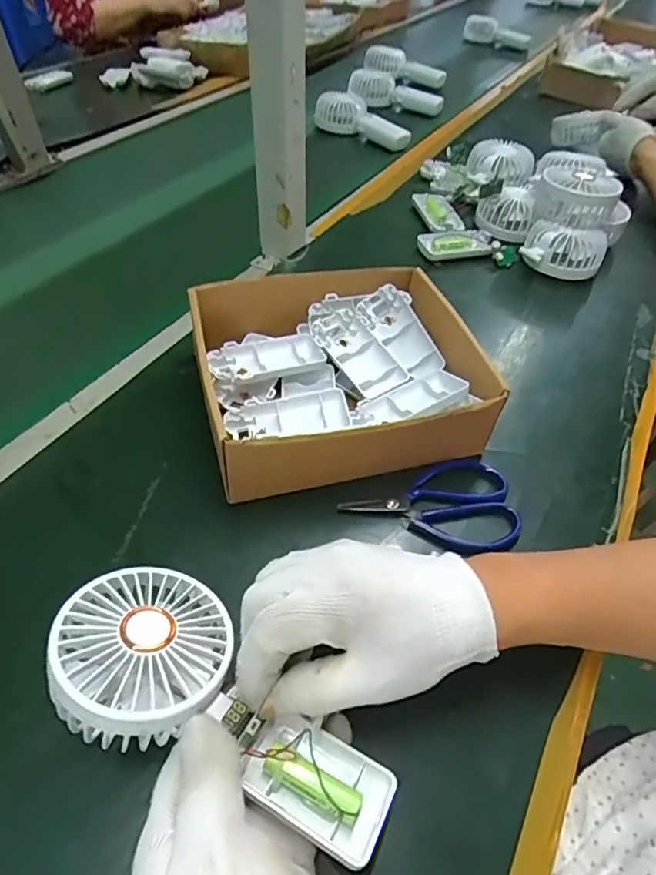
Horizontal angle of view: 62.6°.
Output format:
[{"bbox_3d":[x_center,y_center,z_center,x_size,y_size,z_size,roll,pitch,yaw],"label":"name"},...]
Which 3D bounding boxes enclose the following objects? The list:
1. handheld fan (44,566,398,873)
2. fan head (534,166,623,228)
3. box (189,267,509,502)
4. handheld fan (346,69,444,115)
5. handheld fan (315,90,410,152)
[{"bbox_3d":[-0.053,0.133,0.269,0.180,0.042,0.085,32,53,8],"label":"handheld fan"},{"bbox_3d":[0.286,-0.278,0.626,0.089,0.055,0.080,27,52,19],"label":"fan head"},{"bbox_3d":[0.005,-0.050,0.437,0.208,0.072,0.184,-10,49,-13],"label":"box"},{"bbox_3d":[0.122,-0.620,0.978,0.179,0.058,0.033,23,50,16],"label":"handheld fan"},{"bbox_3d":[0.059,-0.512,0.880,0.173,0.063,0.051,30,53,21],"label":"handheld fan"}]

